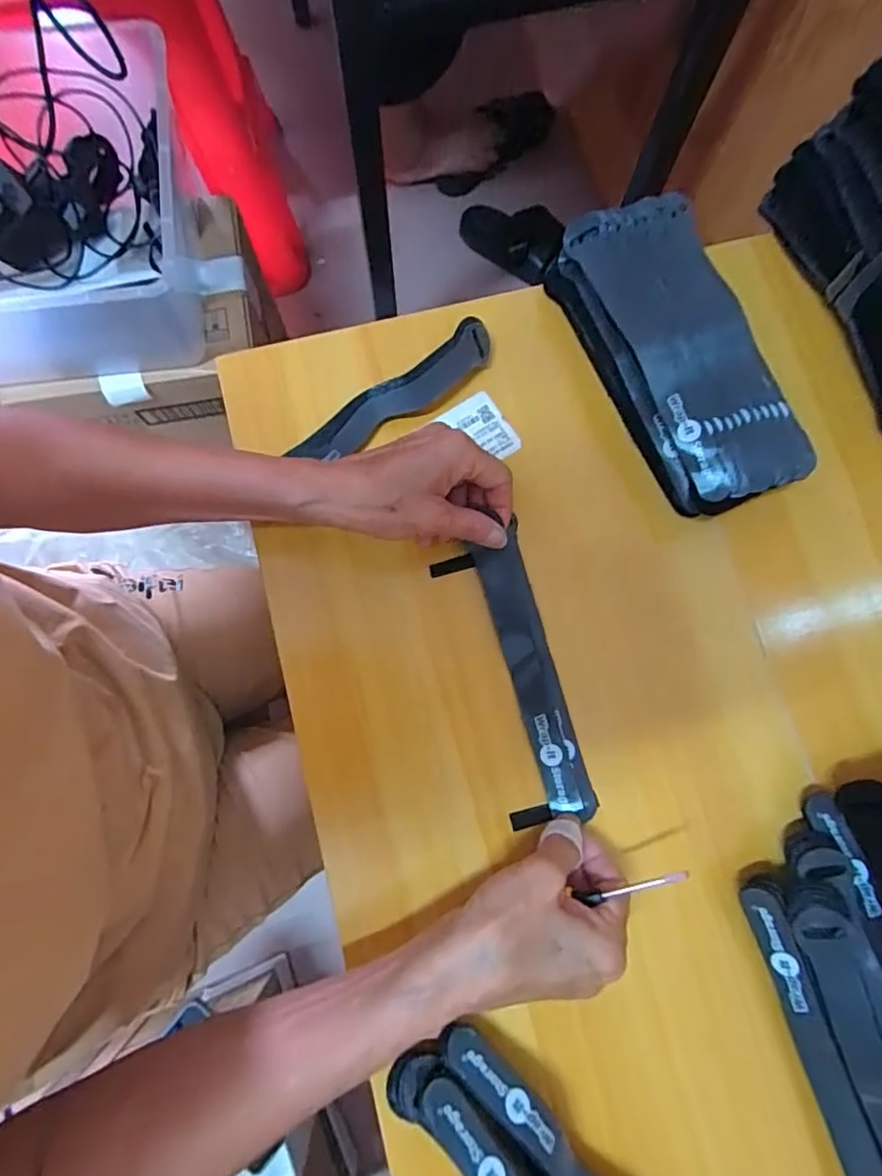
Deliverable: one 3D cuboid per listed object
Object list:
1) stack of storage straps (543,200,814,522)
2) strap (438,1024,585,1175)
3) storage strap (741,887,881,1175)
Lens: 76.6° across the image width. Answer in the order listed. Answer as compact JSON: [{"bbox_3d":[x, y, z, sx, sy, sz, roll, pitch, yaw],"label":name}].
[{"bbox_3d":[0.153,-0.148,0.366,0.089,0.043,0.205,-22,80,-4],"label":"stack of storage straps"},{"bbox_3d":[0.071,0.303,0.280,0.023,0.025,0.184,-43,82,-7],"label":"strap"},{"bbox_3d":[0.208,0.261,0.302,0.025,0.027,0.197,-16,80,-3],"label":"storage strap"}]

